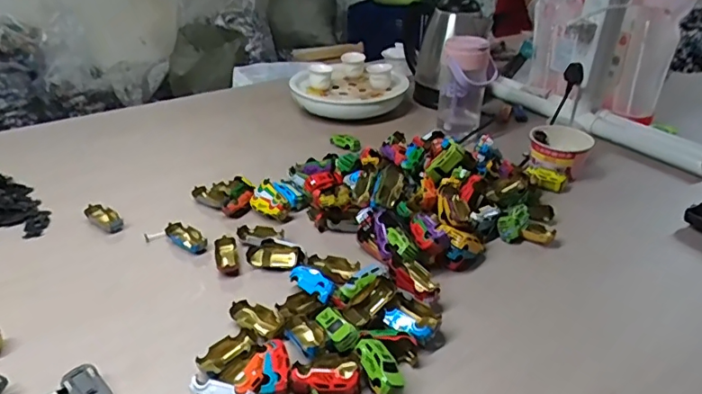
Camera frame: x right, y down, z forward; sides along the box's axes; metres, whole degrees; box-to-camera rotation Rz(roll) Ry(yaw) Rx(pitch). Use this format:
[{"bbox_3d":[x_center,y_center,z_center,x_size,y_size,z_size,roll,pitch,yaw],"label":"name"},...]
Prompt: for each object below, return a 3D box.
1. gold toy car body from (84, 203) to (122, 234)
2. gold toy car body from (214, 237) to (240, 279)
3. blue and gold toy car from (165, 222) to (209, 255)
[{"bbox_3d":[-0.353,0.028,0.730,0.059,0.018,0.029,19,36,29],"label":"gold toy car body"},{"bbox_3d":[-0.162,0.076,0.662,0.027,0.018,0.058,-9,32,-15],"label":"gold toy car body"},{"bbox_3d":[-0.224,0.054,0.695,0.063,0.016,0.028,22,37,32],"label":"blue and gold toy car"}]

